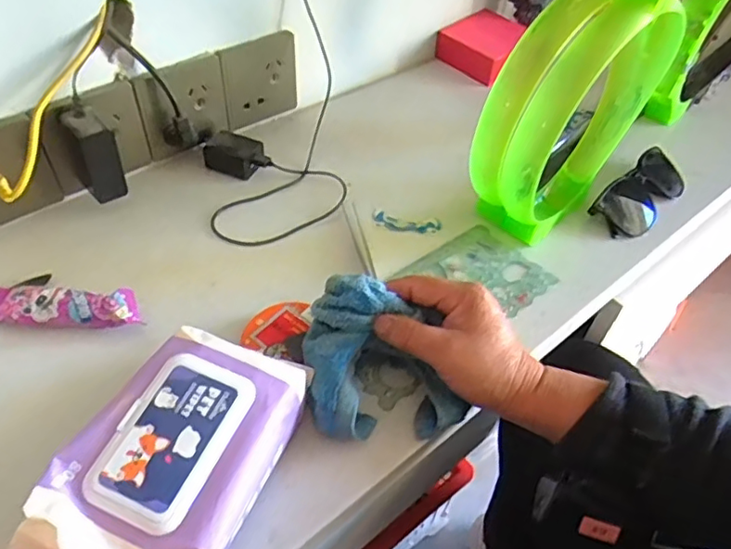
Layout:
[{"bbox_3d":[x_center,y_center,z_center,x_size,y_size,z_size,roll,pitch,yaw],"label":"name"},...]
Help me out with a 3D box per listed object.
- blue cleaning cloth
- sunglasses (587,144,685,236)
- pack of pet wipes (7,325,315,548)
[{"bbox_3d":[0.010,0.054,0.397,0.096,0.071,0.094,-4,48,-10],"label":"blue cleaning cloth"},{"bbox_3d":[0.272,-0.079,0.581,0.050,0.035,0.136,37,54,26],"label":"sunglasses"},{"bbox_3d":[-0.110,0.108,0.348,0.105,0.056,0.162,19,48,12],"label":"pack of pet wipes"}]

